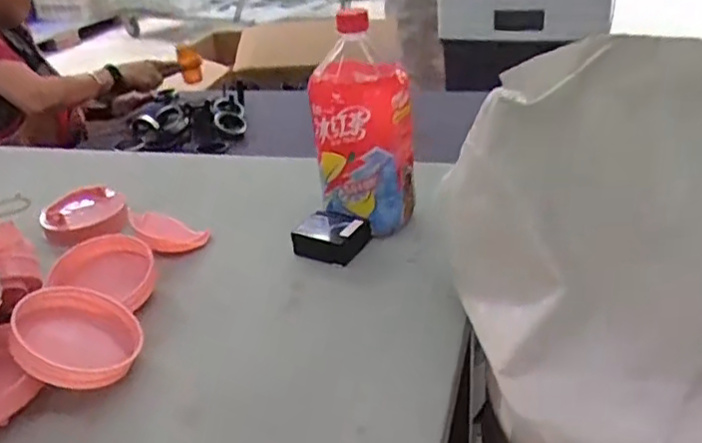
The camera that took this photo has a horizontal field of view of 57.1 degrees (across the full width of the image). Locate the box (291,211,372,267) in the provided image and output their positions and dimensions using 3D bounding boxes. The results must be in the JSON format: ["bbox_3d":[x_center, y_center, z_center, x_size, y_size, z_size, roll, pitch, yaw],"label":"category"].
[{"bbox_3d":[-0.017,0.017,0.640,0.064,0.033,0.055,10,33,24],"label":"box"}]

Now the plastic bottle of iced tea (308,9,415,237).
[{"bbox_3d":[0.014,-0.088,0.653,0.098,0.219,0.078,-3,30,3],"label":"plastic bottle of iced tea"}]

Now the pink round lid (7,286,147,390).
[{"bbox_3d":[-0.216,0.090,0.510,0.093,0.023,0.097,29,21,-12],"label":"pink round lid"}]

